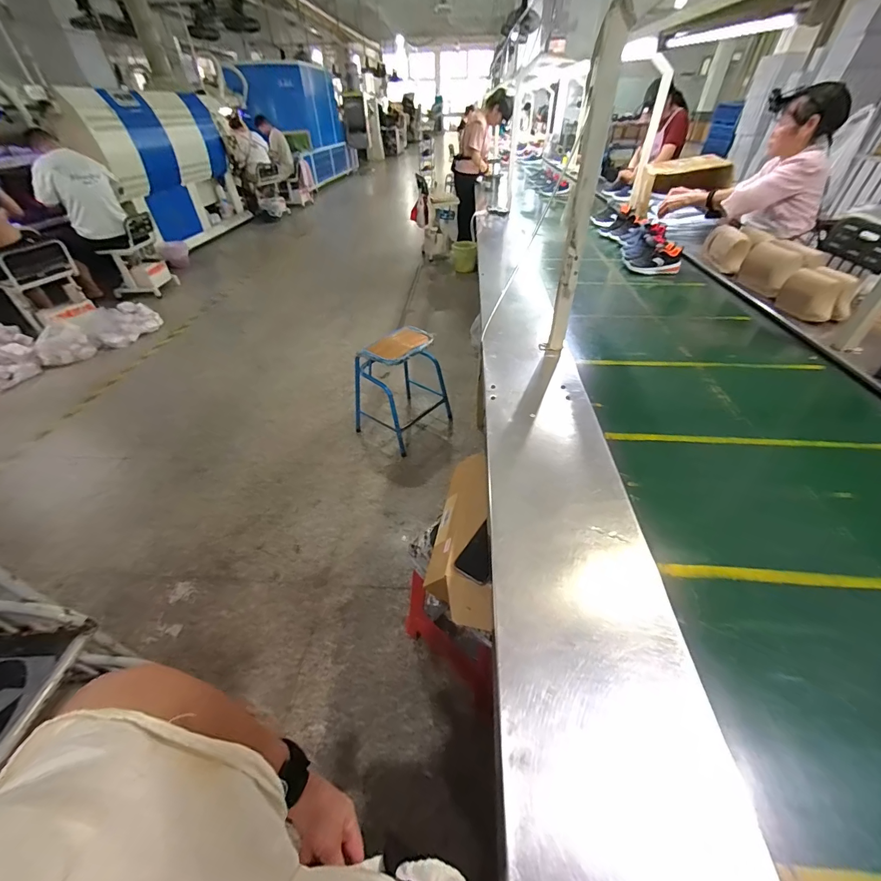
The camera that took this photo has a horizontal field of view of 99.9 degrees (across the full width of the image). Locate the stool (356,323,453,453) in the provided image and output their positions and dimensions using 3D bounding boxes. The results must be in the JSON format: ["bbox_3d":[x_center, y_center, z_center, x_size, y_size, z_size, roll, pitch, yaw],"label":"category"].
[{"bbox_3d":[-0.173,-0.273,1.846,0.322,0.482,0.460,31,52,31],"label":"stool"}]

